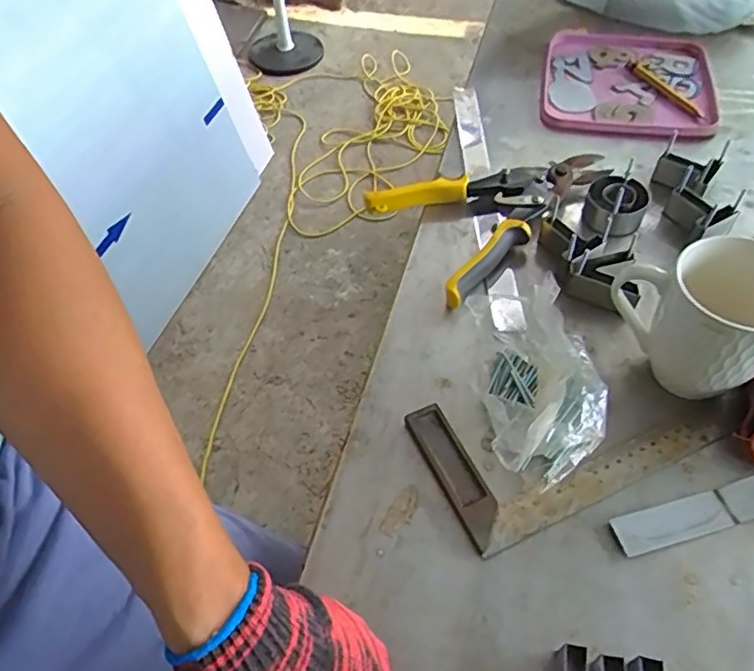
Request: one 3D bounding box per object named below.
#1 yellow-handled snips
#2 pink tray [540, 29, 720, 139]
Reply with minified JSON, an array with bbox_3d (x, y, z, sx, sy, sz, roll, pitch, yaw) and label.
[{"bbox_3d":[0.120,-0.122,0.571,0.214,0.032,0.148,-25,56,-15],"label":"yellow-handled snips"},{"bbox_3d":[0.292,-0.298,0.701,0.186,0.032,0.193,9,54,12],"label":"pink tray"}]

